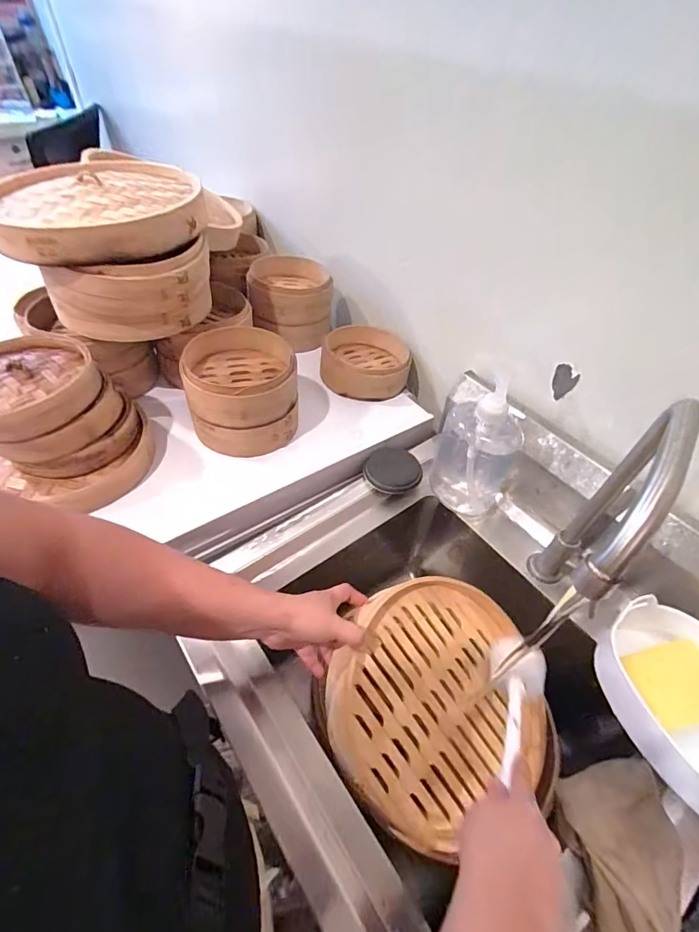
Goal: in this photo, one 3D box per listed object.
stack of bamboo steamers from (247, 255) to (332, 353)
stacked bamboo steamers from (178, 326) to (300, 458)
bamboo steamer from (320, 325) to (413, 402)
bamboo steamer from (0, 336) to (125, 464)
[{"bbox_3d":[-0.103,-0.288,0.758,0.133,0.111,0.126,-5,49,-8],"label":"stack of bamboo steamers"},{"bbox_3d":[-0.145,-0.099,0.586,0.133,0.117,0.144,-10,50,-13],"label":"stacked bamboo steamers"},{"bbox_3d":[0.029,-0.176,0.700,0.134,0.066,0.121,5,48,0],"label":"bamboo steamer"},{"bbox_3d":[-0.358,-0.081,0.490,0.144,0.070,0.148,-34,59,-29],"label":"bamboo steamer"}]

